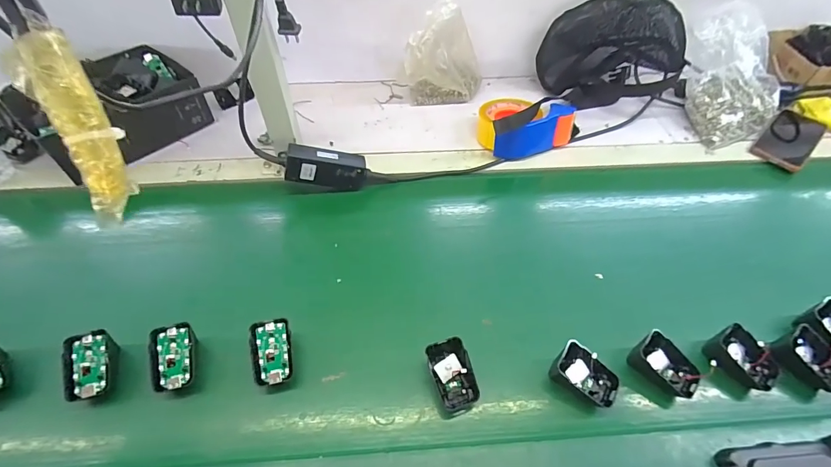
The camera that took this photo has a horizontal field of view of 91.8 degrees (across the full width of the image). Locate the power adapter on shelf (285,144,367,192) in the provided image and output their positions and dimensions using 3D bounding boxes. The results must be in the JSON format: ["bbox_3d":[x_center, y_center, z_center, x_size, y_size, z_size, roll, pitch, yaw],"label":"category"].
[{"bbox_3d":[-0.133,-0.099,0.607,0.116,0.048,0.034,8,49,-19],"label":"power adapter on shelf"}]

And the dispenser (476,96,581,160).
[{"bbox_3d":[0.188,-0.194,0.683,0.166,0.083,0.109,-12,52,-11],"label":"dispenser"}]

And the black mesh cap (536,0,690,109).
[{"bbox_3d":[0.353,-0.340,0.751,0.224,0.169,0.130,6,51,4],"label":"black mesh cap"}]

